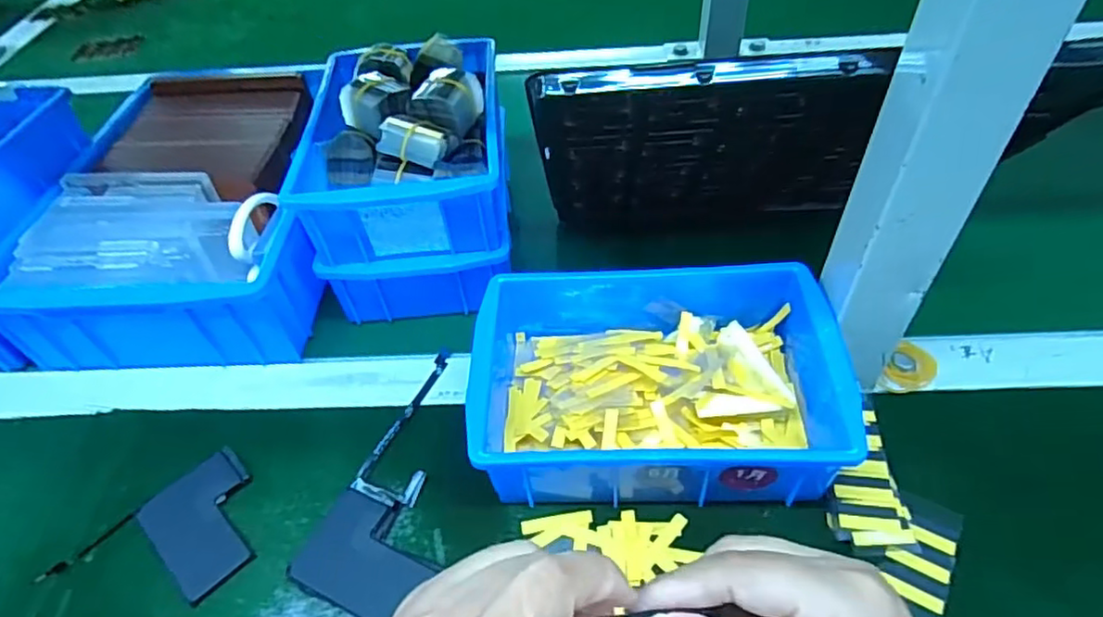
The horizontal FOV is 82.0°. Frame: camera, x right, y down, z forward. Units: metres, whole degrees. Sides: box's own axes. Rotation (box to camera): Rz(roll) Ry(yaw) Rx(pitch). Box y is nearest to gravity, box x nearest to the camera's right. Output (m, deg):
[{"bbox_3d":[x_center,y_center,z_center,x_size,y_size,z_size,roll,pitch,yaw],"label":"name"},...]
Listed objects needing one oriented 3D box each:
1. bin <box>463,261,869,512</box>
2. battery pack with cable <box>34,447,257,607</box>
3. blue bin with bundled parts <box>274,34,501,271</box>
[{"bbox_3d":[0.059,0.039,0.385,0.201,0.072,0.149,-1,47,3],"label":"bin"},{"bbox_3d":[-0.211,0.133,0.357,0.080,0.005,0.101,30,57,28],"label":"battery pack with cable"},{"bbox_3d":[-0.104,-0.122,0.458,0.134,0.073,0.187,-6,48,-1],"label":"blue bin with bundled parts"}]

